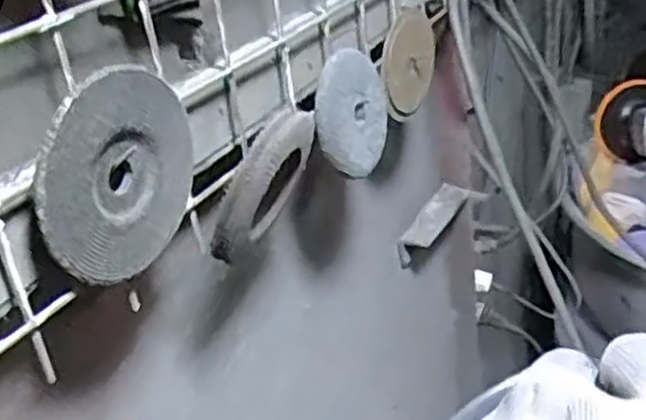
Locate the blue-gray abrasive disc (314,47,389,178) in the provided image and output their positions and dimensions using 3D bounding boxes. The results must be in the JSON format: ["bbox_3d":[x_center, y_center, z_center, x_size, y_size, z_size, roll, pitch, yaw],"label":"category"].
[{"bbox_3d":[0.021,-0.066,0.519,0.007,0.082,0.077,2,-9,37],"label":"blue-gray abrasive disc"}]

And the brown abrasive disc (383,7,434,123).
[{"bbox_3d":[0.067,-0.116,0.602,0.011,0.086,0.067,16,-3,40],"label":"brown abrasive disc"}]

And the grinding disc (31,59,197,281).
[{"bbox_3d":[-0.089,-0.017,0.345,0.008,0.089,0.098,8,31,27],"label":"grinding disc"}]

